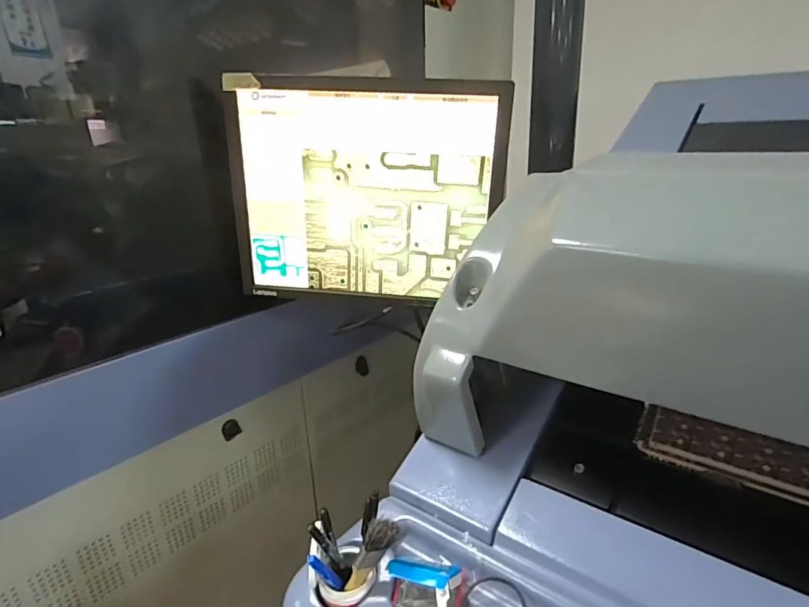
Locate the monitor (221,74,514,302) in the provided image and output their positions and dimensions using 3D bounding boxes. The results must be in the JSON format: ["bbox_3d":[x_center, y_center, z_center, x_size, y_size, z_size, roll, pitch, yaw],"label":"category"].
[{"bbox_3d":[-0.058,-0.146,0.653,0.383,0.285,0.038,1,21,6],"label":"monitor"}]

